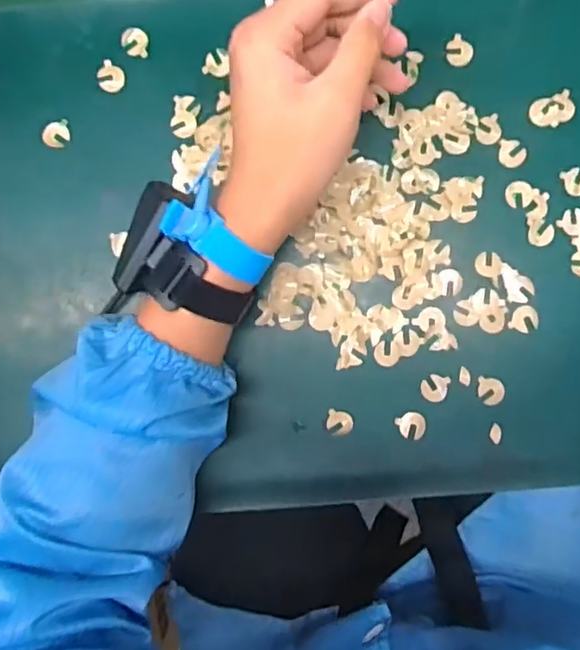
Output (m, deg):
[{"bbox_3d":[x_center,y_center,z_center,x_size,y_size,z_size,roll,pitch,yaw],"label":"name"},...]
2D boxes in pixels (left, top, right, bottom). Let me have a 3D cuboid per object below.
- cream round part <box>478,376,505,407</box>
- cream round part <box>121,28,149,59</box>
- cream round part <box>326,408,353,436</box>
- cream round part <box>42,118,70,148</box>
[{"bbox_3d":[0.133,0.044,0.411,0.017,0.004,0.019,10,88,3],"label":"cream round part"},{"bbox_3d":[-0.105,-0.190,0.420,0.017,0.005,0.018,0,88,2],"label":"cream round part"},{"bbox_3d":[0.033,0.065,0.413,0.017,0.004,0.017,0,88,2],"label":"cream round part"},{"bbox_3d":[-0.157,-0.129,0.420,0.016,0.007,0.019,-6,88,2],"label":"cream round part"}]

